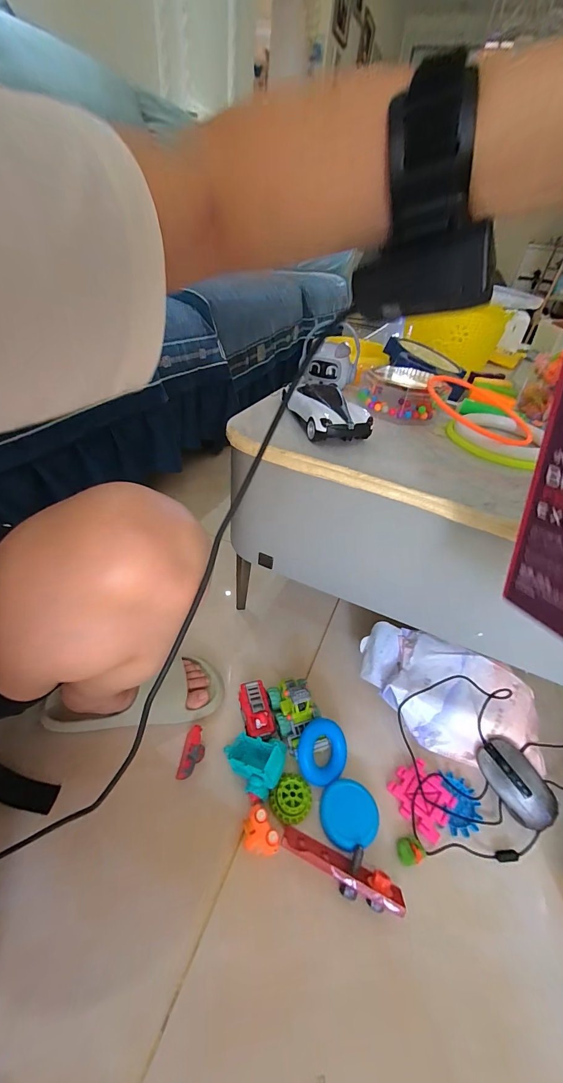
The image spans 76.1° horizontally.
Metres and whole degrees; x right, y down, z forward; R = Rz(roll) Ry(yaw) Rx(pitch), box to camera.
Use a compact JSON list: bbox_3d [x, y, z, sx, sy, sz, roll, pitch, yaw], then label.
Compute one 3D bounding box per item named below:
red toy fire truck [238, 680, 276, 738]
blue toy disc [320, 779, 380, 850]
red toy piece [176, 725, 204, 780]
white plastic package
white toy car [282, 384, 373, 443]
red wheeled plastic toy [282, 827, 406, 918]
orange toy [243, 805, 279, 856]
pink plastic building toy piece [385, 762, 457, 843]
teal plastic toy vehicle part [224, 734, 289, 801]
[{"bbox_3d":[-0.040,0.266,0.567,0.045,0.041,0.082,-7,42,-15],"label":"red toy fire truck"},{"bbox_3d":[0.089,0.365,0.481,0.073,0.026,0.073,4,41,-3],"label":"blue toy disc"},{"bbox_3d":[-0.127,0.305,0.518,0.027,0.034,0.067,9,41,3],"label":"red toy piece"},{"bbox_3d":[0.258,0.253,0.576,0.276,0.099,0.144,23,43,19],"label":"white plastic package"},{"bbox_3d":[0.059,-0.190,0.511,0.075,0.042,0.144,-11,44,-20],"label":"white toy car"},{"bbox_3d":[0.071,0.396,0.435,0.146,0.038,0.044,15,41,10],"label":"red wheeled plastic toy"},{"bbox_3d":[-0.028,0.366,0.448,0.035,0.043,0.050,-22,48,-30],"label":"orange toy"},{"bbox_3d":[0.198,0.358,0.508,0.074,0.019,0.078,-30,52,-35],"label":"pink plastic building toy piece"},{"bbox_3d":[-0.040,0.313,0.505,0.084,0.053,0.068,12,41,7],"label":"teal plastic toy vehicle part"}]

